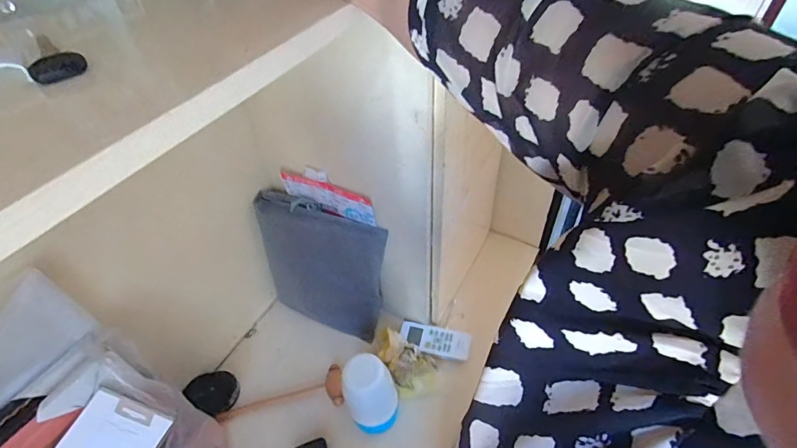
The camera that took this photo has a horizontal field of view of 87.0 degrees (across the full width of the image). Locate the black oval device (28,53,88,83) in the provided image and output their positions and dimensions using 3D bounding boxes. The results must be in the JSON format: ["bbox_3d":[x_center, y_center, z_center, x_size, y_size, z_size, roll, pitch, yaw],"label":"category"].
[{"bbox_3d":[-0.187,-0.086,0.231,0.027,0.010,0.013,-27,51,-22],"label":"black oval device"}]

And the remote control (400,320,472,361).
[{"bbox_3d":[0.067,0.212,0.777,0.130,0.012,0.057,11,48,13],"label":"remote control"}]

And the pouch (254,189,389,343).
[{"bbox_3d":[-0.138,0.082,0.763,0.223,0.271,0.027,12,36,7],"label":"pouch"}]

